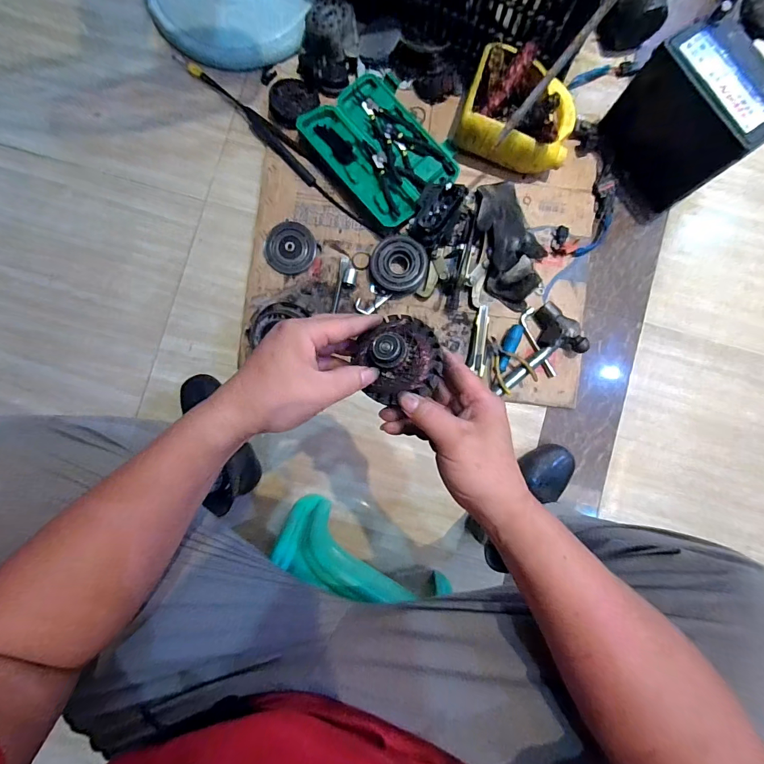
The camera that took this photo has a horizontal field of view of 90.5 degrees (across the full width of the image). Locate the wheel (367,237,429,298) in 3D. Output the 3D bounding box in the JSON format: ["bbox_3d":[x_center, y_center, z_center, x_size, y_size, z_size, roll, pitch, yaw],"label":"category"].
[{"bbox_3d":[0.033,-0.233,0.758,0.111,0.046,0.102,0,85,1],"label":"wheel"}]

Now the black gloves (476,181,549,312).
[{"bbox_3d":[0.256,-0.280,0.753,0.132,0.061,0.262,-16,85,-1],"label":"black gloves"}]

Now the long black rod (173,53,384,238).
[{"bbox_3d":[-0.224,-0.500,0.789,0.569,0.012,0.036,44,87,4],"label":"long black rod"}]

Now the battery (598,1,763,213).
[{"bbox_3d":[0.564,-0.482,0.716,0.137,0.213,0.232,-34,85,-2],"label":"battery"}]

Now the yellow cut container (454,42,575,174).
[{"bbox_3d":[0.269,-0.516,0.732,0.213,0.110,0.175,21,87,1],"label":"yellow cut container"}]

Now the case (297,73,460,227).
[{"bbox_3d":[-0.001,-0.479,0.774,0.219,0.034,0.289,-42,85,-3],"label":"case"}]

